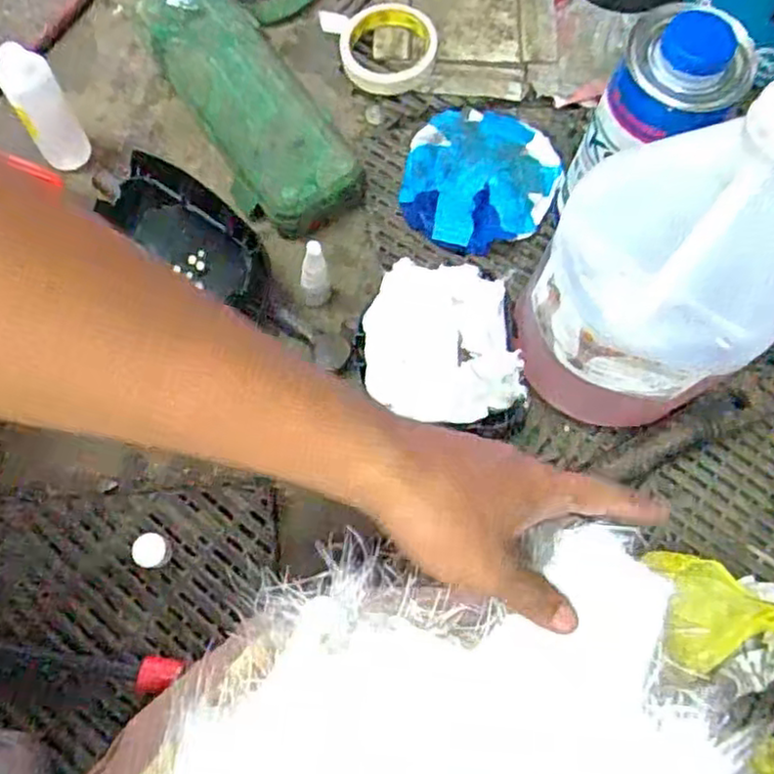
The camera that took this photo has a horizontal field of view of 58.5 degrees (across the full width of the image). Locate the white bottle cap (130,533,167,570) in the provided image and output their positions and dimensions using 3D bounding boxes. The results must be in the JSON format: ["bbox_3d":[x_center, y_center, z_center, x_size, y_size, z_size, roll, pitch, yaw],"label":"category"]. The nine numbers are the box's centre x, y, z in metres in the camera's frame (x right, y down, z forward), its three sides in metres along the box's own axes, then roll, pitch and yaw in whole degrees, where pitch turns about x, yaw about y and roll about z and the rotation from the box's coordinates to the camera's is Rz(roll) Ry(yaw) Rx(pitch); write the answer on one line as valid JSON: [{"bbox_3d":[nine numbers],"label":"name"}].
[{"bbox_3d":[-0.177,0.125,0.524,0.024,0.028,0.025,-1,71,2],"label":"white bottle cap"}]

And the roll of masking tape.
[{"bbox_3d":[-0.004,-0.346,0.686,0.094,0.027,0.110,-23,73,-10],"label":"roll of masking tape"}]

